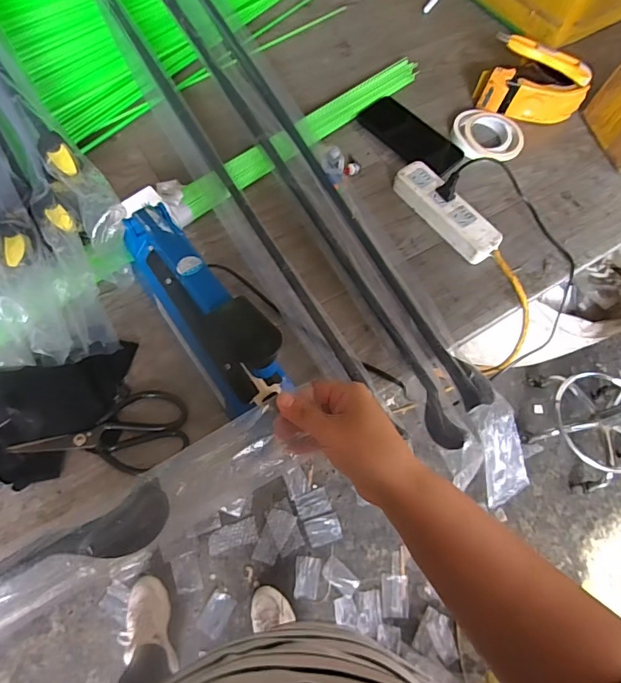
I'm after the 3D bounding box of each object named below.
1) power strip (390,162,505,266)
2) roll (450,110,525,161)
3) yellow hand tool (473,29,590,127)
[{"bbox_3d":[0.188,-0.182,0.627,0.050,0.025,0.169,-37,74,-19],"label":"power strip"},{"bbox_3d":[0.276,-0.319,0.702,0.092,0.026,0.097,2,66,-4],"label":"roll"},{"bbox_3d":[0.356,-0.408,0.724,0.162,0.073,0.108,22,67,4],"label":"yellow hand tool"}]

